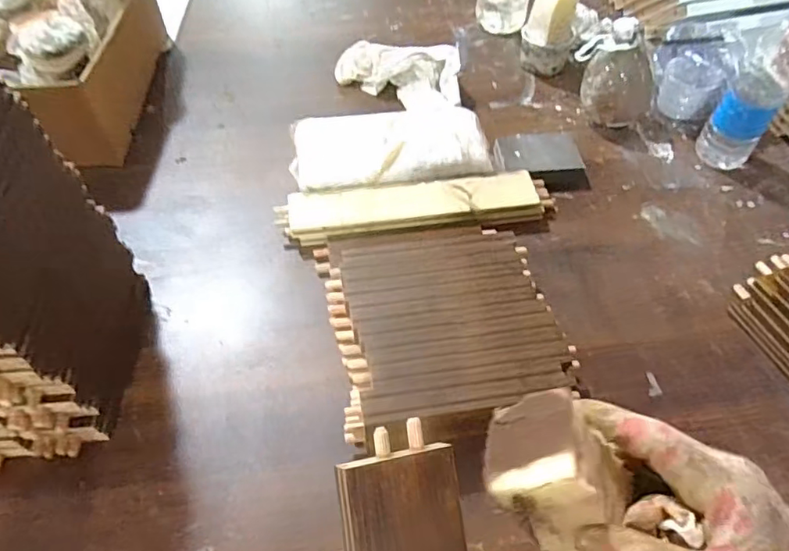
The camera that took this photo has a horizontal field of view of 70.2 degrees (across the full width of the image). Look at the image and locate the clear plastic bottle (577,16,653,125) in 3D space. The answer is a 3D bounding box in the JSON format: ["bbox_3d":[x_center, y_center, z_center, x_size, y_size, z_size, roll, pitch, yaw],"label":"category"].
[{"bbox_3d":[0.296,-0.277,0.749,0.101,0.133,0.101,18,56,12],"label":"clear plastic bottle"}]

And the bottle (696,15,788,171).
[{"bbox_3d":[0.434,-0.223,0.666,0.064,0.208,0.059,36,61,23],"label":"bottle"}]

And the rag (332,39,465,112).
[{"bbox_3d":[0.008,-0.284,0.791,0.192,0.055,0.086,18,56,12],"label":"rag"}]

